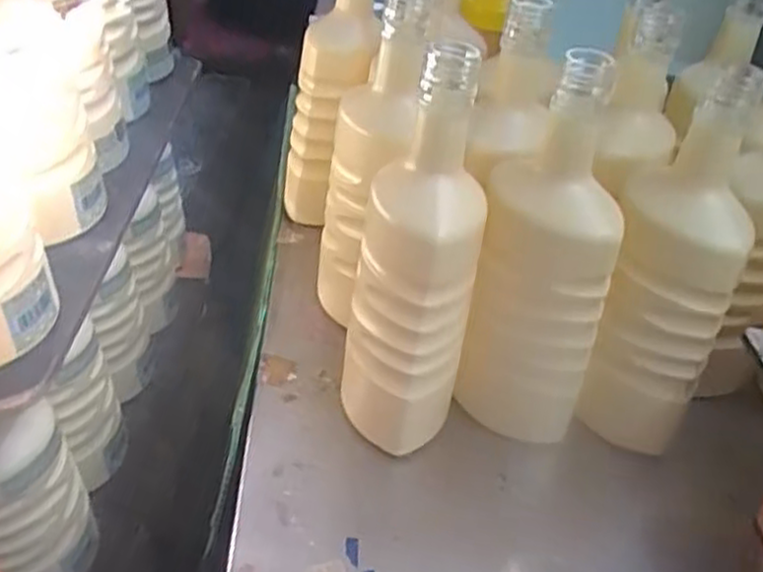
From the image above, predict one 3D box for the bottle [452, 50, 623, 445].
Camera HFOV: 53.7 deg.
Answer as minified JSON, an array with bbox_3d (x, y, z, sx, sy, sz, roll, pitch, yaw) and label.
[{"bbox_3d":[0.099,-0.013,0.468,0.077,0.248,0.066,10,37,6],"label":"bottle"}]

